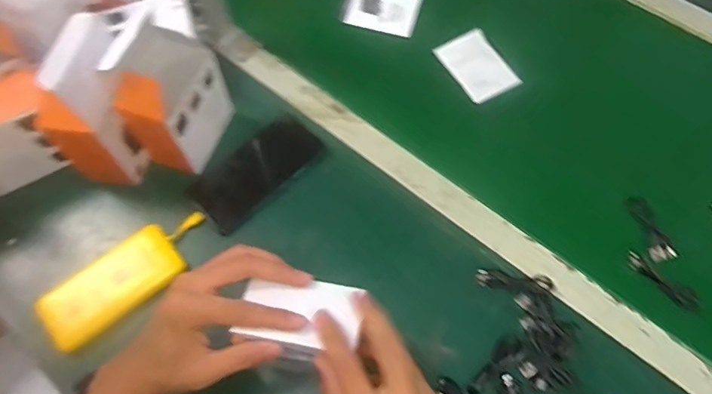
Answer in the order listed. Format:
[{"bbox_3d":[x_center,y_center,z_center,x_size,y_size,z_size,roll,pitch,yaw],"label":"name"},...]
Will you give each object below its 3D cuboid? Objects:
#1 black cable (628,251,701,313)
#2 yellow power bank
[{"bbox_3d":[0.324,0.088,0.539,0.016,0.016,0.079,-41,69,-18],"label":"black cable"},{"bbox_3d":[-0.241,0.080,0.543,0.181,0.013,0.072,-40,68,-18],"label":"yellow power bank"}]

